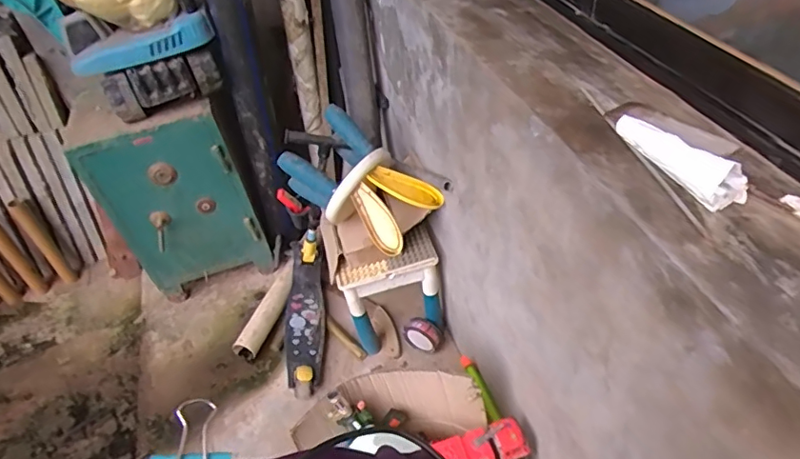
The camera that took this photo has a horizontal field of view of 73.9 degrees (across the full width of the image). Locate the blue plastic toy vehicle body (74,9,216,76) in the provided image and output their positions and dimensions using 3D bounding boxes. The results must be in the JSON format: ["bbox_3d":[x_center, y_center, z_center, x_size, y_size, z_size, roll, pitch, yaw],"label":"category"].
[{"bbox_3d":[-0.682,-0.486,1.413,0.372,0.081,0.112,-17,45,-12],"label":"blue plastic toy vehicle body"}]

